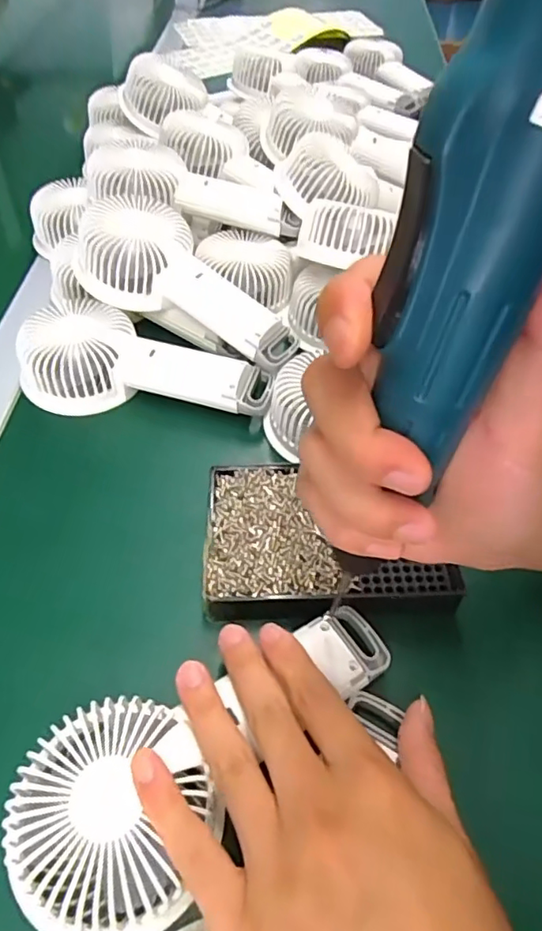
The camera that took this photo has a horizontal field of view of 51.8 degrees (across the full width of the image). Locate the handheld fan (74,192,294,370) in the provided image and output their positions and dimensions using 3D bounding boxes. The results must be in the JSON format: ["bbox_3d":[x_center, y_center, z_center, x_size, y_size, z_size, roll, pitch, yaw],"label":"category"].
[{"bbox_3d":[-0.059,-0.136,0.411,0.182,0.045,0.083,32,56,0],"label":"handheld fan"}]

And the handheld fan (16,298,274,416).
[{"bbox_3d":[-0.087,-0.066,0.383,0.168,0.043,0.074,17,54,9],"label":"handheld fan"}]

